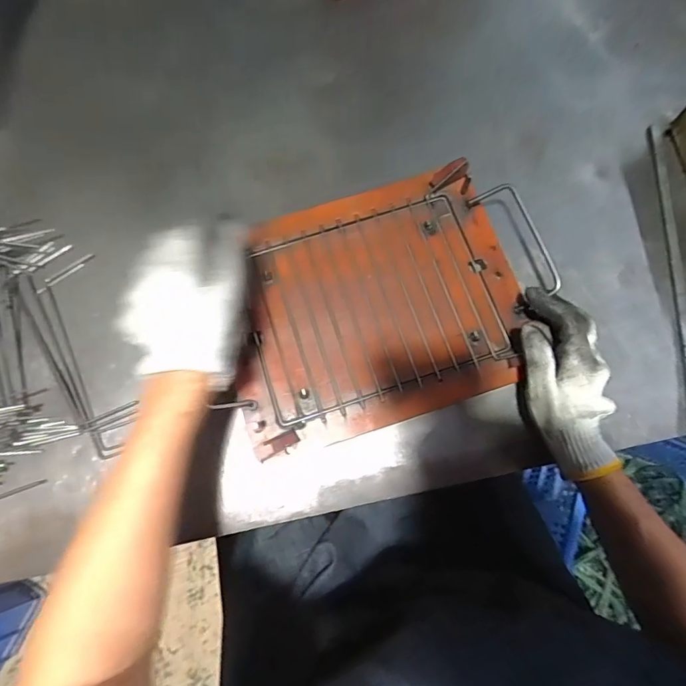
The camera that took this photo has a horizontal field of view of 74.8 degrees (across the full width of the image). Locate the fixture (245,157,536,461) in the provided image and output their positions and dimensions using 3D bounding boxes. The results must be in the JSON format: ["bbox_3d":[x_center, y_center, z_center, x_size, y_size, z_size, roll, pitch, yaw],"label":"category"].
[{"bbox_3d":[0.035,-0.043,0.459,0.318,0.042,0.240,-16,72,-7],"label":"fixture"}]

